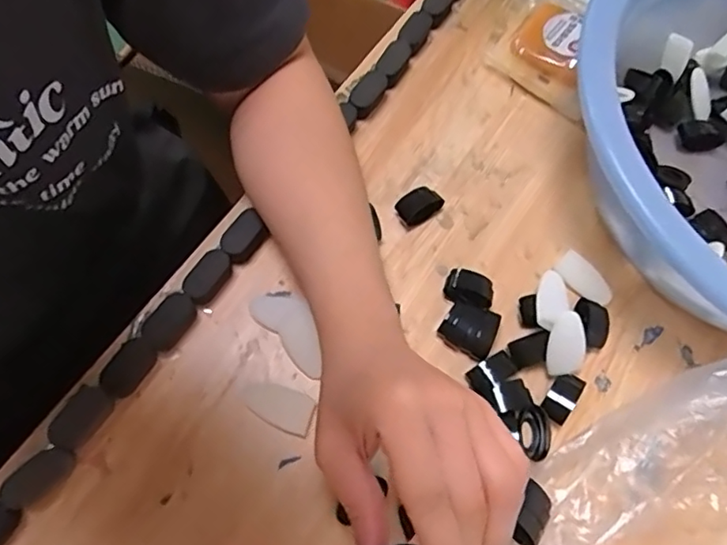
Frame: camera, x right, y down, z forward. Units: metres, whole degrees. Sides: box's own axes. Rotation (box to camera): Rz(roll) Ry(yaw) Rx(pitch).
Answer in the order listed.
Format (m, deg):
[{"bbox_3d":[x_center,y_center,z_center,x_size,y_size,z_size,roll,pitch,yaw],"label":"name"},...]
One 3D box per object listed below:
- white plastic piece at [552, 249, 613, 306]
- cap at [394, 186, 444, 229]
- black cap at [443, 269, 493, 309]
[{"bbox_3d":[0.158,0.006,0.400,0.043,0.011,0.024,42,72,11],"label":"white plastic piece"},{"bbox_3d":[0.040,-0.047,0.404,0.033,0.016,0.023,-39,77,-17],"label":"cap"},{"bbox_3d":[0.073,0.011,0.388,0.033,0.012,0.022,18,69,2],"label":"black cap"}]

